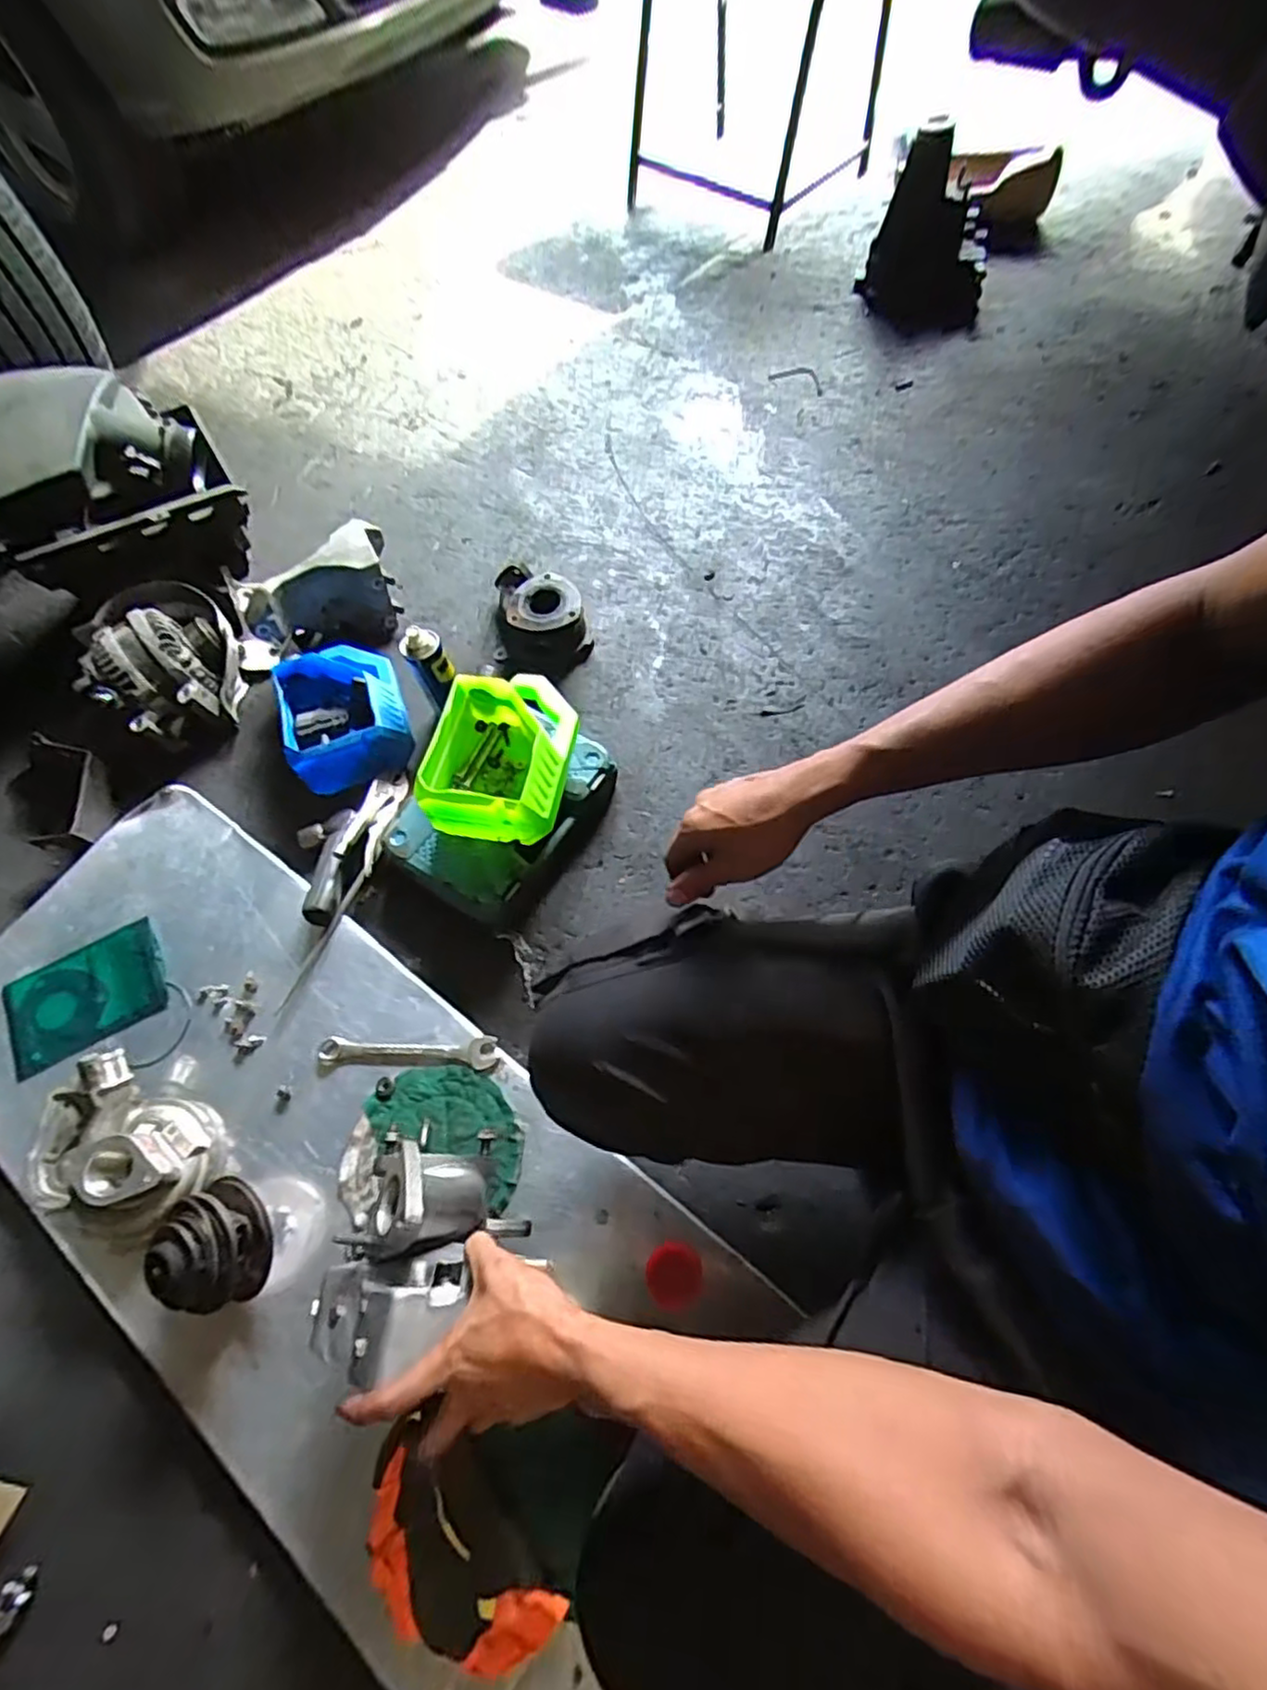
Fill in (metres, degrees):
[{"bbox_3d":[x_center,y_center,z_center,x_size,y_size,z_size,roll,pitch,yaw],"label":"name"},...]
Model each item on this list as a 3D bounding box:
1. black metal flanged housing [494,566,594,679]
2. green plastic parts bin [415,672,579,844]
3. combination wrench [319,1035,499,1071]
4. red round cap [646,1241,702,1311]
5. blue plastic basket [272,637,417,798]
[{"bbox_3d":[-0.142,-0.339,1.020,0.142,0.082,0.135,-7,64,0],"label":"black metal flanged housing"},{"bbox_3d":[-0.159,-0.110,0.846,0.171,0.109,0.203,8,65,8],"label":"green plastic parts bin"},{"bbox_3d":[-0.251,0.228,0.758,0.201,0.005,0.033,1,65,4],"label":"combination wrench"},{"bbox_3d":[0.038,0.405,0.644,0.051,0.014,0.049,7,65,7],"label":"red round cap"},{"bbox_3d":[-0.404,-0.187,0.957,0.160,0.087,0.207,-22,65,-7],"label":"blue plastic basket"}]

